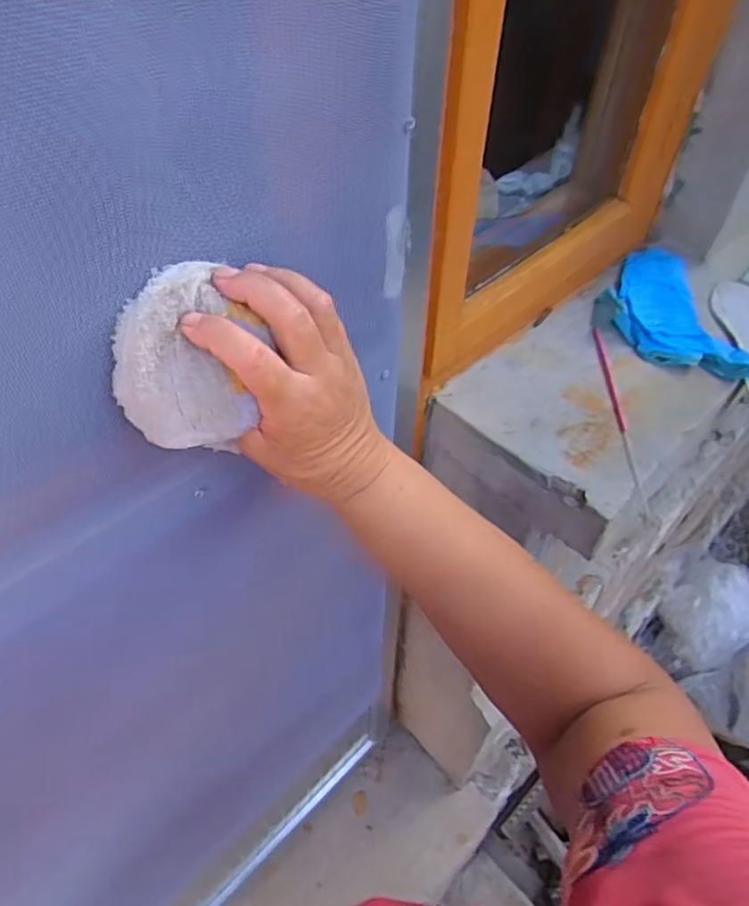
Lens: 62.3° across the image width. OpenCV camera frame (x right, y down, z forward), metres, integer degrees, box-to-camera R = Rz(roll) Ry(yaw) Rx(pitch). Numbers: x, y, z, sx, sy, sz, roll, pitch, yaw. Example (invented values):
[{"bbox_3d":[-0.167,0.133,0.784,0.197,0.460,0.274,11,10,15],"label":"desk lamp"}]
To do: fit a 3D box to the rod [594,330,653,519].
[{"bbox_3d":[0.263,-0.053,0.669,0.012,0.007,0.276,3,46,2],"label":"rod"}]

